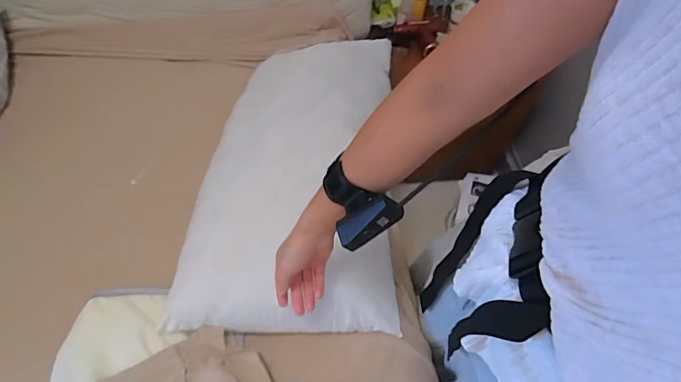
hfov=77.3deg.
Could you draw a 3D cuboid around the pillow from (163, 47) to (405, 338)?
[{"bbox_3d":[-0.079,-0.070,0.814,0.354,0.149,0.627,2,54,-1],"label":"pillow"}]

